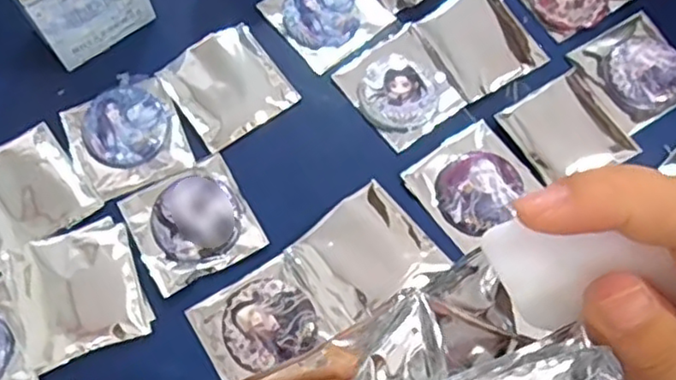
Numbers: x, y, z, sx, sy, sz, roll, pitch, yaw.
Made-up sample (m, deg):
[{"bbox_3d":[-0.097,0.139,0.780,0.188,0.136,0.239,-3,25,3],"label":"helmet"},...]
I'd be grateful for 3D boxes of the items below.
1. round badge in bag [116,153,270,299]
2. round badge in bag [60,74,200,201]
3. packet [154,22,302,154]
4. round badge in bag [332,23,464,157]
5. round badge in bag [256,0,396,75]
[{"bbox_3d":[-0.120,0.026,0.533,0.094,0.009,0.093,-28,73,-11],"label":"round badge in bag"},{"bbox_3d":[-0.184,-0.049,0.563,0.092,0.005,0.101,-25,73,-10],"label":"round badge in bag"},{"bbox_3d":[-0.099,-0.095,0.583,0.094,0.008,0.096,-35,75,-13],"label":"packet"},{"bbox_3d":[0.058,-0.094,0.583,0.088,0.008,0.095,-35,75,-13],"label":"round badge in bag"},{"bbox_3d":[-0.011,-0.171,0.613,0.099,0.009,0.101,-37,75,-14],"label":"round badge in bag"}]

